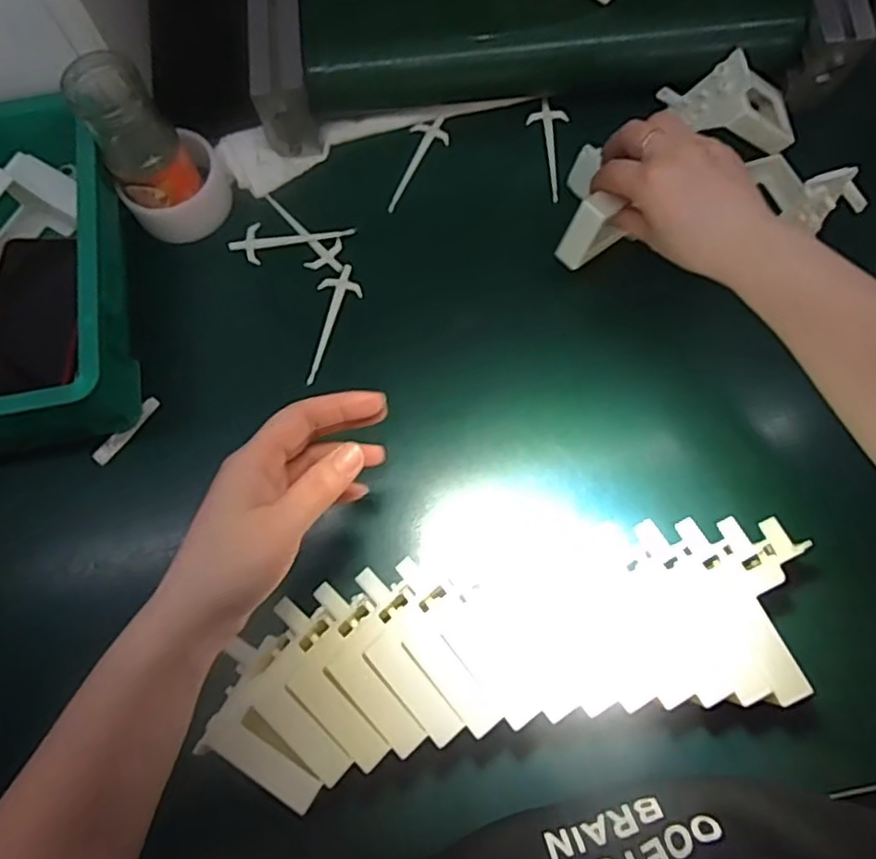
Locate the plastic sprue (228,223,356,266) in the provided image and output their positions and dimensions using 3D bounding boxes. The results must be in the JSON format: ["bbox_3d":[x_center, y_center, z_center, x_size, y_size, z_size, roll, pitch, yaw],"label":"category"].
[{"bbox_3d":[-0.123,-0.163,0.537,0.105,0.012,0.034,-10,72,-2],"label":"plastic sprue"}]

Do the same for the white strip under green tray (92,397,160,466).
[{"bbox_3d":[-0.240,0.000,0.493,0.010,0.010,0.063,33,76,11],"label":"white strip under green tray"}]

